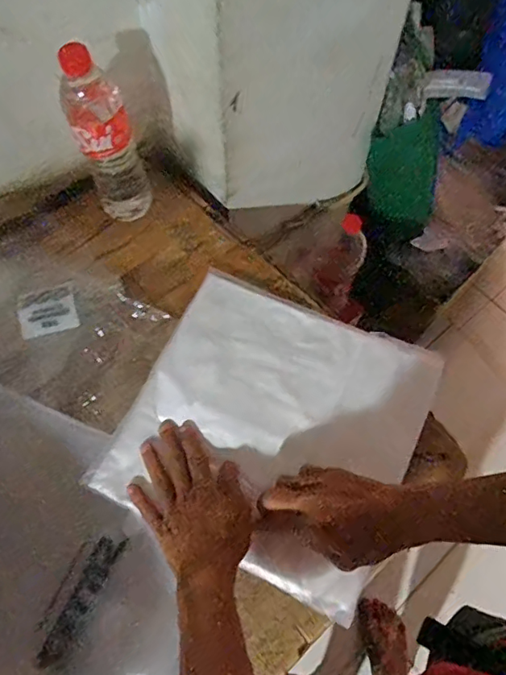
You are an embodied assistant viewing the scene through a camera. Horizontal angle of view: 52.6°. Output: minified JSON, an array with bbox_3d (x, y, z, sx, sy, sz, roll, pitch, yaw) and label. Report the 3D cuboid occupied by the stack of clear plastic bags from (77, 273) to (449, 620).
[{"bbox_3d":[0.025,0.086,0.556,0.291,0.027,0.294,24,66,11],"label":"stack of clear plastic bags"}]

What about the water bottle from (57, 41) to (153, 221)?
[{"bbox_3d":[-0.163,-0.214,0.587,0.064,0.227,0.057,-11,64,-6],"label":"water bottle"}]

